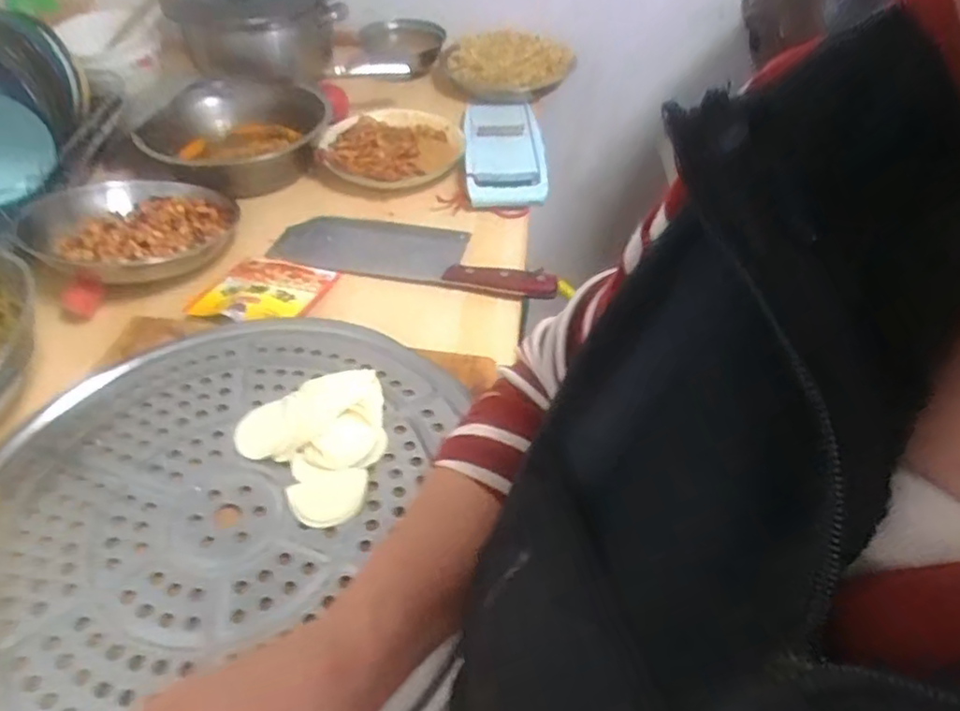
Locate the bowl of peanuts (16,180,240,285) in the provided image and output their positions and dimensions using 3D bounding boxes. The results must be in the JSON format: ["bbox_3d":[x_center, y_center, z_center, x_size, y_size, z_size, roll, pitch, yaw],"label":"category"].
[{"bbox_3d":[-0.380,-0.148,0.719,0.194,0.049,0.203,0,46,0],"label":"bowl of peanuts"}]

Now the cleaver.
[{"bbox_3d":[-0.072,-0.120,0.735,0.321,0.019,0.104,11,46,9],"label":"cleaver"}]

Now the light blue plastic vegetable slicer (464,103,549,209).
[{"bbox_3d":[0.033,-0.287,0.887,0.104,0.032,0.259,-1,46,-2],"label":"light blue plastic vegetable slicer"}]

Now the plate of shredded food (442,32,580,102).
[{"bbox_3d":[0.024,-0.455,1.011,0.182,0.043,0.183,0,46,0],"label":"plate of shredded food"}]

